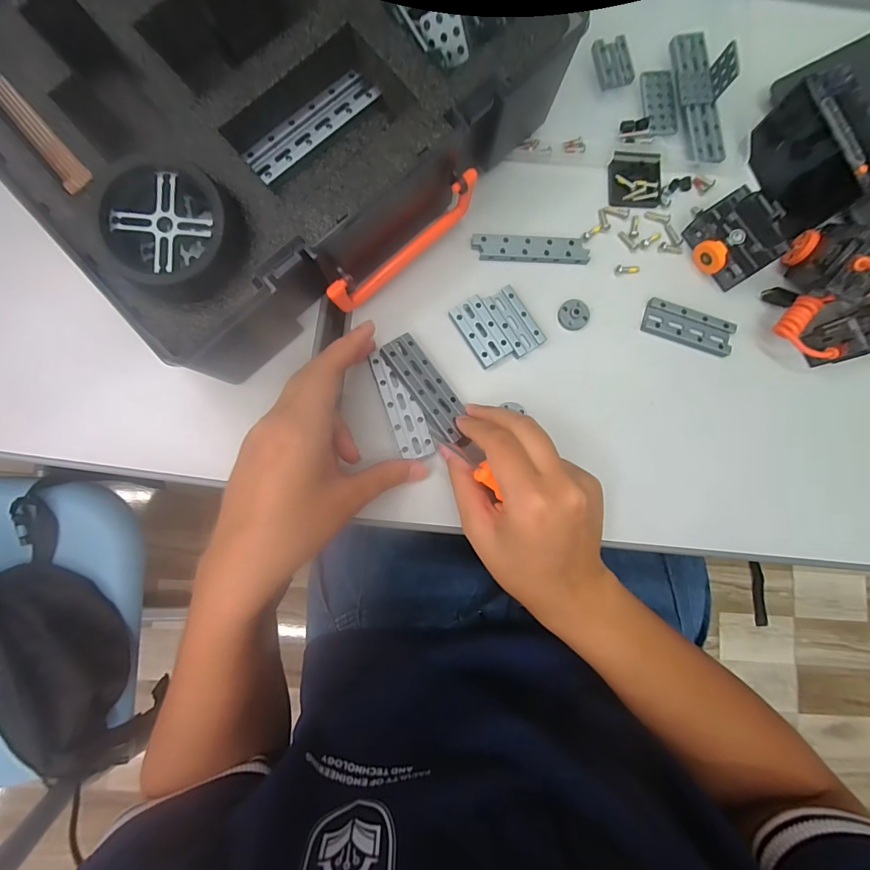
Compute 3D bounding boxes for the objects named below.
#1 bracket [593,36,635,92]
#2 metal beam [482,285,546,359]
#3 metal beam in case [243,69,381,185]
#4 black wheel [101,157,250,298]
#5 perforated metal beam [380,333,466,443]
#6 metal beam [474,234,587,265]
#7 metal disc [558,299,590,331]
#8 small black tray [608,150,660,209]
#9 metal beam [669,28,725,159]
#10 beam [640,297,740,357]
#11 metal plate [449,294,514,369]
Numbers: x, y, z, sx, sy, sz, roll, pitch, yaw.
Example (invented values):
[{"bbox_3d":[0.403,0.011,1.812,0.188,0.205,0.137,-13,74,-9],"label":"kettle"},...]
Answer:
[{"bbox_3d":[0.133,-0.278,0.307,0.029,0.009,0.034,-15,85,-4],"label":"bracket"},{"bbox_3d":[0.057,-0.081,0.292,0.025,0.008,0.047,-29,86,-6],"label":"metal beam"},{"bbox_3d":[-0.076,-0.189,0.252,0.089,0.006,0.022,-43,87,-6],"label":"metal beam in case"},{"bbox_3d":[-0.133,-0.105,0.211,0.061,0.023,0.063,0,84,-3],"label":"black wheel"},{"bbox_3d":[-0.004,-0.032,0.277,0.026,0.009,0.077,-35,88,-4],"label":"perforated metal beam"},{"bbox_3d":[0.069,-0.135,0.299,0.084,0.008,0.018,1,83,-3],"label":"metal beam"},{"bbox_3d":[0.101,-0.088,0.296,0.024,0.008,0.022,0,84,-3],"label":"metal disc"},{"bbox_3d":[0.150,-0.193,0.309,0.038,0.006,0.041,-4,84,-3],"label":"small black tray"},{"bbox_3d":[0.198,-0.254,0.309,0.028,0.010,0.095,-11,84,-4],"label":"metal beam"},{"bbox_3d":[0.183,-0.077,0.298,0.064,0.010,0.025,18,83,-1],"label":"beam"},{"bbox_3d":[0.032,-0.072,0.289,0.025,0.006,0.047,-31,86,-6],"label":"metal plate"}]

